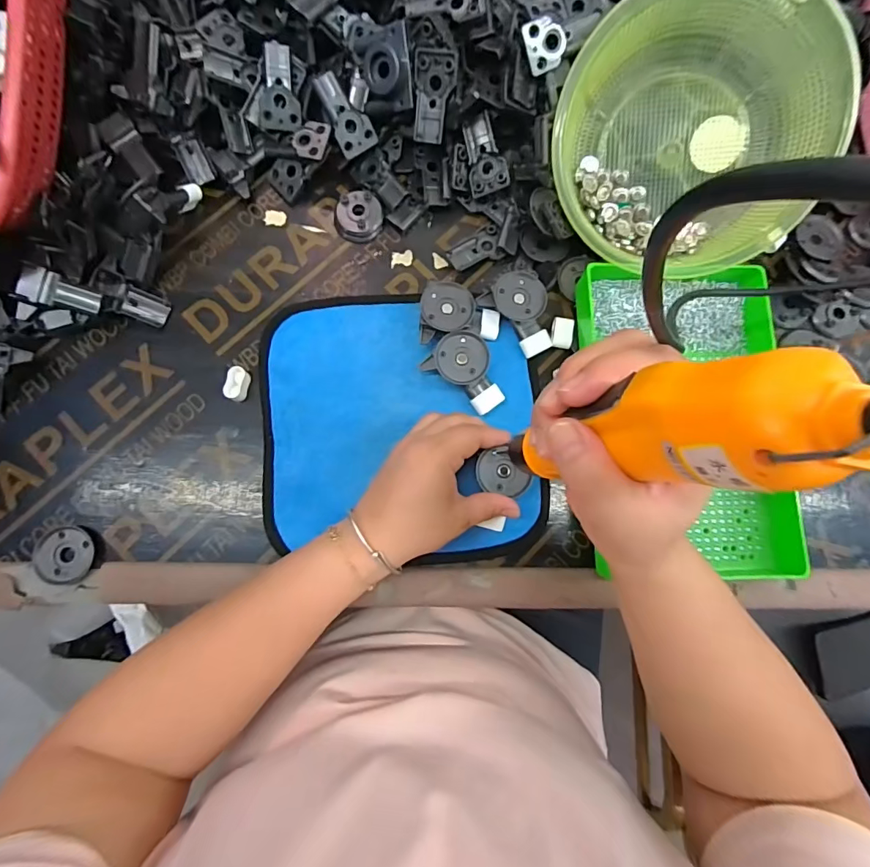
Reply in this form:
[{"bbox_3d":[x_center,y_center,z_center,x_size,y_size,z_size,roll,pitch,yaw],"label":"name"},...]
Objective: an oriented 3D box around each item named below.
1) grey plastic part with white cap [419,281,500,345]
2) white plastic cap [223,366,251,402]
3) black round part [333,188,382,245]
[{"bbox_3d":[0.020,-0.095,0.383,0.064,0.028,0.049,2,80,-2],"label":"grey plastic part with white cap"},{"bbox_3d":[-0.158,-0.040,0.374,0.016,0.012,0.027,15,80,1],"label":"white plastic cap"},{"bbox_3d":[-0.066,-0.194,0.408,0.040,0.011,0.048,6,80,-1],"label":"black round part"}]

